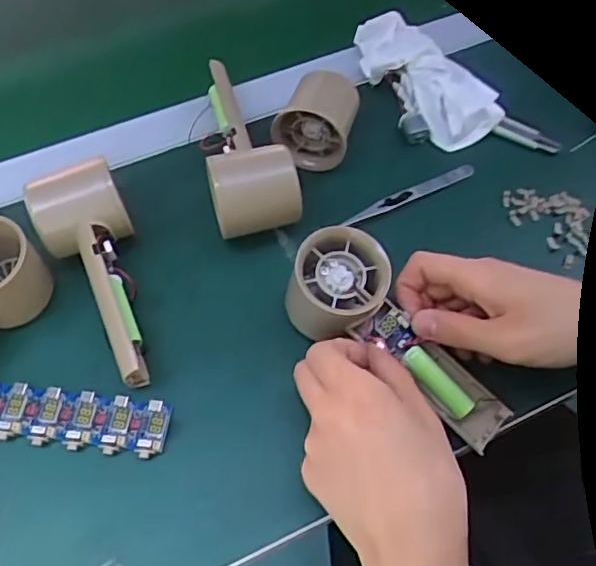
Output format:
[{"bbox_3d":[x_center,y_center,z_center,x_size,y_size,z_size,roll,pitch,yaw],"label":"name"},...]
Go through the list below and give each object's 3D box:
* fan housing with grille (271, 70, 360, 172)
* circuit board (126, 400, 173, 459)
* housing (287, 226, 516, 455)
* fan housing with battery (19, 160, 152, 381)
[{"bbox_3d":[0.014,-0.129,0.471,0.061,0.058,0.059,10,60,5],"label":"fan housing with grille"},{"bbox_3d":[-0.089,0.086,0.366,0.023,0.010,0.033,8,59,4],"label":"circuit board"},{"bbox_3d":[0.061,0.033,0.373,0.157,0.056,0.056,42,66,0],"label":"housing"},{"bbox_3d":[-0.129,-0.009,0.404,0.059,0.059,0.156,-22,62,-13],"label":"fan housing with battery"}]

